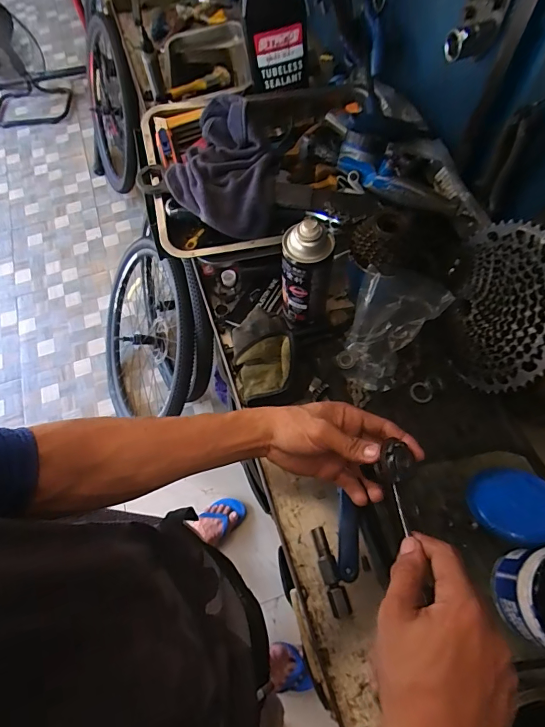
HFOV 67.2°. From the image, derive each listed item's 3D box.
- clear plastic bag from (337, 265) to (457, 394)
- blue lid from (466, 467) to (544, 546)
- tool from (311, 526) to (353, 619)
[{"bbox_3d":[0.152,-0.051,0.543,0.096,0.113,0.140,36,71,18],"label":"clear plastic bag"},{"bbox_3d":[0.284,0.162,0.477,0.100,0.010,0.095,-13,35,10],"label":"blue lid"},{"bbox_3d":[0.066,0.238,0.470,0.020,0.019,0.093,-16,65,-5],"label":"tool"}]

